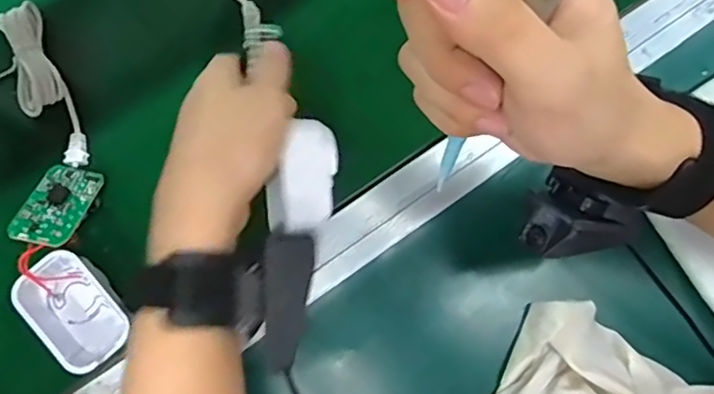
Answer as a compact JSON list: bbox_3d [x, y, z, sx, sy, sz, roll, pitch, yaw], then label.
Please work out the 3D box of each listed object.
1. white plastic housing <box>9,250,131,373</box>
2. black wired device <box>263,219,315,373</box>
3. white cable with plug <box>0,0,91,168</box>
[{"bbox_3d":[-0.175,0.071,0.365,0.042,0.037,0.070,-41,80,-9],"label":"white plastic housing"},{"bbox_3d":[-0.036,0.054,0.305,0.023,0.019,0.071,2,77,0],"label":"black wired device"},{"bbox_3d":[-0.240,-0.094,0.411,0.162,0.024,0.080,30,78,6],"label":"white cable with plug"}]

